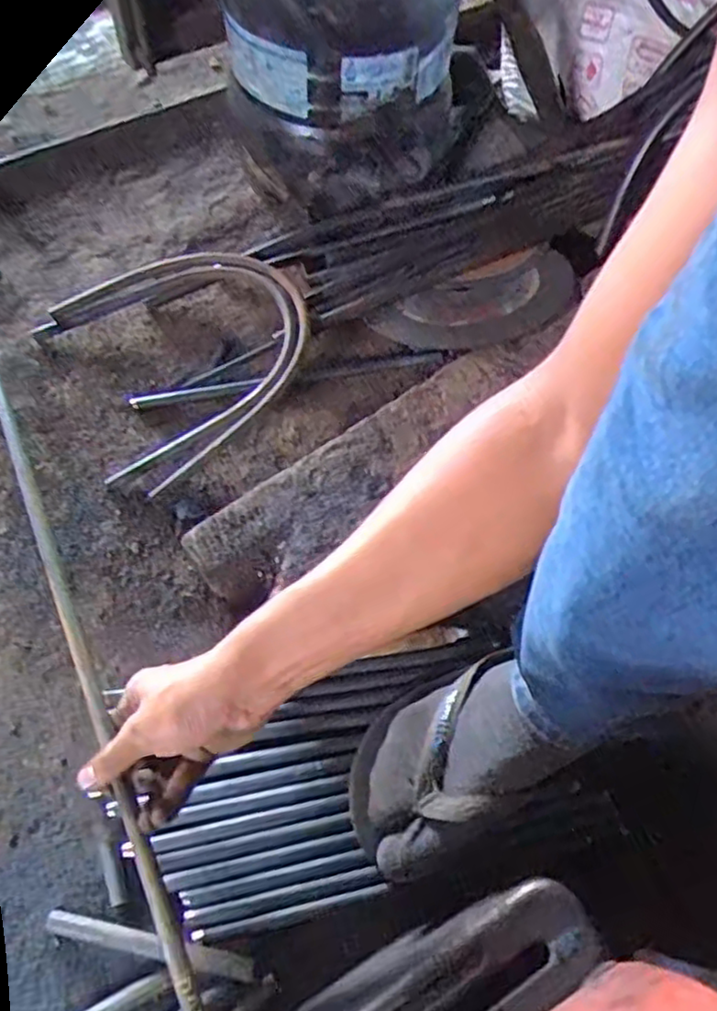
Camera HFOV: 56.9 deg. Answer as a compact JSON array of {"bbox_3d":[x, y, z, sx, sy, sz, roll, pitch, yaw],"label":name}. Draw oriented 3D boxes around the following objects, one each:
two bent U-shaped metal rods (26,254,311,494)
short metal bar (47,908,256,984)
[{"bbox_3d":[-0.180,-0.162,0.644,0.258,0.047,0.264,-39,71,-21],"label":"two bent U-shaped metal rods"},{"bbox_3d":[-0.136,0.286,0.429,0.139,0.014,0.014,12,62,3],"label":"short metal bar"}]

